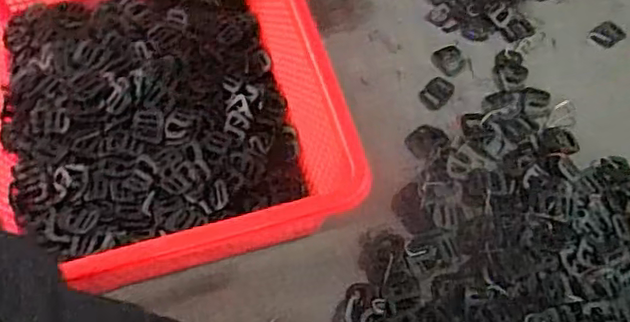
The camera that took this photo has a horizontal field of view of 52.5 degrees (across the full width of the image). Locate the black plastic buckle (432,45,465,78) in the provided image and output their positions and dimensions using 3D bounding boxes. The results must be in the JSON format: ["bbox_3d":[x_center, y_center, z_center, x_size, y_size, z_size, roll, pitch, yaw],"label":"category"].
[{"bbox_3d":[0.136,-0.101,0.644,0.030,0.004,0.034,-29,67,-15],"label":"black plastic buckle"}]

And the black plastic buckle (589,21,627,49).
[{"bbox_3d":[0.303,-0.131,0.661,0.034,0.004,0.026,-32,68,-16],"label":"black plastic buckle"}]

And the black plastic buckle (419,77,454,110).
[{"bbox_3d":[0.119,-0.067,0.625,0.025,0.004,0.036,33,67,14],"label":"black plastic buckle"}]

